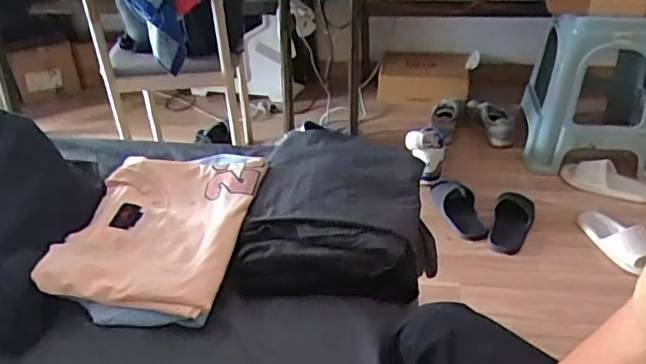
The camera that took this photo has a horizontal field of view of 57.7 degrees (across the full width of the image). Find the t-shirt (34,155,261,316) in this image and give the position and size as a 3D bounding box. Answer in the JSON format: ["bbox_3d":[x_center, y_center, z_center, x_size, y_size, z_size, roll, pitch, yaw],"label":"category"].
[{"bbox_3d":[-0.247,0.059,0.913,0.261,0.045,0.342,4,35,8],"label":"t-shirt"}]

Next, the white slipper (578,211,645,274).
[{"bbox_3d":[0.754,0.135,1.507,0.114,0.055,0.254,-10,36,-12],"label":"white slipper"}]

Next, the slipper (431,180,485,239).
[{"bbox_3d":[0.372,0.071,1.628,0.103,0.050,0.229,-8,36,-9],"label":"slipper"}]

